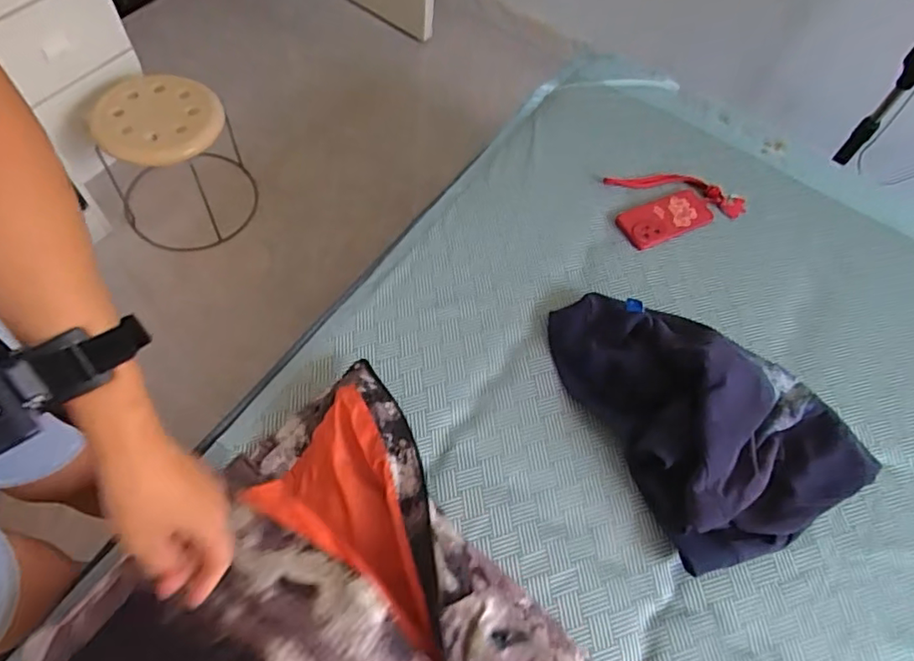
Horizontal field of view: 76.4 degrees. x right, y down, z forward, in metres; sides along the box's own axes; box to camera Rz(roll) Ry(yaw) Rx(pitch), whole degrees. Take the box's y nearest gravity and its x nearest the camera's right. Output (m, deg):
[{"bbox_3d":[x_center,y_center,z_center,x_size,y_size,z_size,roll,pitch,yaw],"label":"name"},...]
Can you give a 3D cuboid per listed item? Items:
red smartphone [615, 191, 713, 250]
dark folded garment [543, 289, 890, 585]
[{"bbox_3d":[0.364,-0.195,1.008,0.166,0.012,0.077,-21,64,-15],"label":"red smartphone"},{"bbox_3d":[0.341,0.080,0.799,0.301,0.109,0.411,-23,65,-16],"label":"dark folded garment"}]

